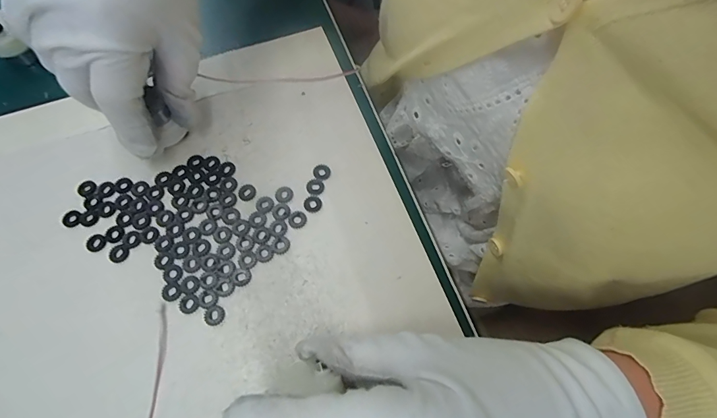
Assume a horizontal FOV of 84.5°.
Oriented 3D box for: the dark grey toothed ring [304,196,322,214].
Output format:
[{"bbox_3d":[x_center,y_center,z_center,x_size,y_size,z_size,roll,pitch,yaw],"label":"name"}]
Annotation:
[{"bbox_3d":[-0.027,-0.003,0.236,0.010,0.004,0.011,0,67,0],"label":"dark grey toothed ring"}]

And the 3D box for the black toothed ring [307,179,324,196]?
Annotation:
[{"bbox_3d":[-0.027,-0.014,0.241,0.011,0.004,0.011,0,67,0],"label":"black toothed ring"}]

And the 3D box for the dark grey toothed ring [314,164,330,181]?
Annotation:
[{"bbox_3d":[-0.023,-0.024,0.245,0.010,0.004,0.012,-13,68,-5],"label":"dark grey toothed ring"}]

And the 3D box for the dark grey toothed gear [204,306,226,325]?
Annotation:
[{"bbox_3d":[-0.078,0.057,0.212,0.011,0.004,0.010,0,67,0],"label":"dark grey toothed gear"}]

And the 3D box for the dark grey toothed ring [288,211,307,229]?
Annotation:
[{"bbox_3d":[-0.036,0.006,0.232,0.011,0.004,0.010,0,67,0],"label":"dark grey toothed ring"}]

